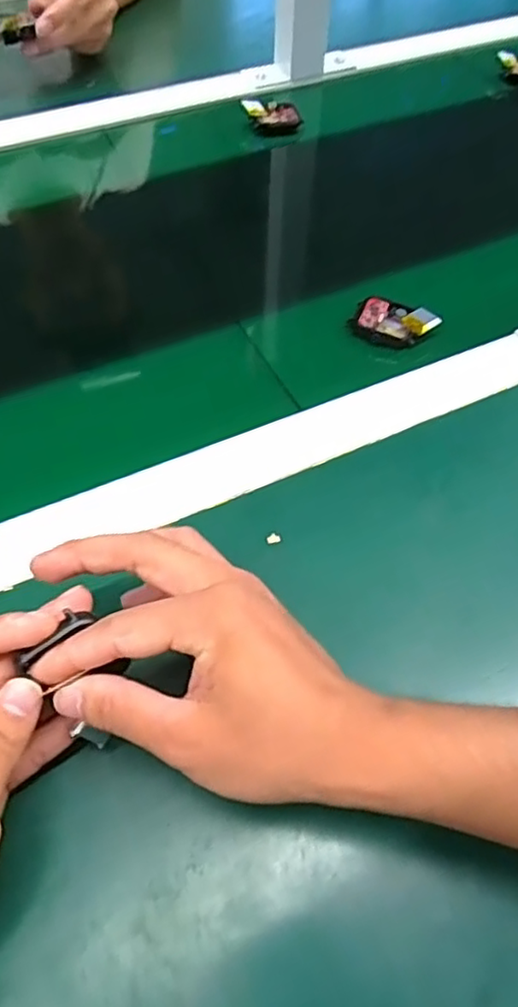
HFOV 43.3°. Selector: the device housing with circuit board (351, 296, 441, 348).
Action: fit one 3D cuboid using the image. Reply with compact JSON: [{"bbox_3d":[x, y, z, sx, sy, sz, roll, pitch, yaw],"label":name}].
[{"bbox_3d":[0.097,-0.127,0.461,0.056,0.021,0.032,27,59,16],"label":"device housing with circuit board"}]

